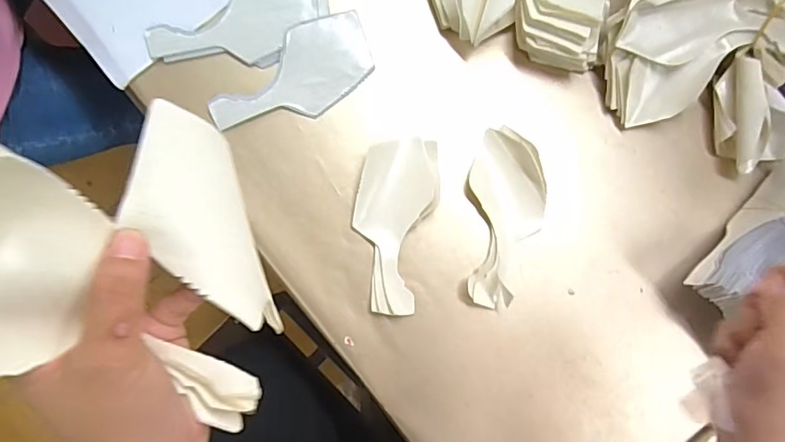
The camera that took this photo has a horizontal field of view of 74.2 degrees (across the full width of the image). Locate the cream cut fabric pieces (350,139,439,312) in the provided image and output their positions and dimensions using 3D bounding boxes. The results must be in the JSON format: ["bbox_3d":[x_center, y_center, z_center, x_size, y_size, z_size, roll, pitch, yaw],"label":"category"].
[{"bbox_3d":[0.000,0.002,0.537,0.079,0.014,0.180,11,84,-2],"label":"cream cut fabric pieces"}]

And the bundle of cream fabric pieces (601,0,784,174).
[{"bbox_3d":[0.324,-0.182,0.527,0.201,0.079,0.219,10,84,-2],"label":"bundle of cream fabric pieces"}]

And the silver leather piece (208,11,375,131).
[{"bbox_3d":[-0.100,-0.149,0.552,0.181,0.009,0.082,-40,88,-5],"label":"silver leather piece"}]

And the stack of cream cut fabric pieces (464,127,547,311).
[{"bbox_3d":[0.120,-0.005,0.539,0.079,0.028,0.184,0,85,-3],"label":"stack of cream cut fabric pieces"}]

